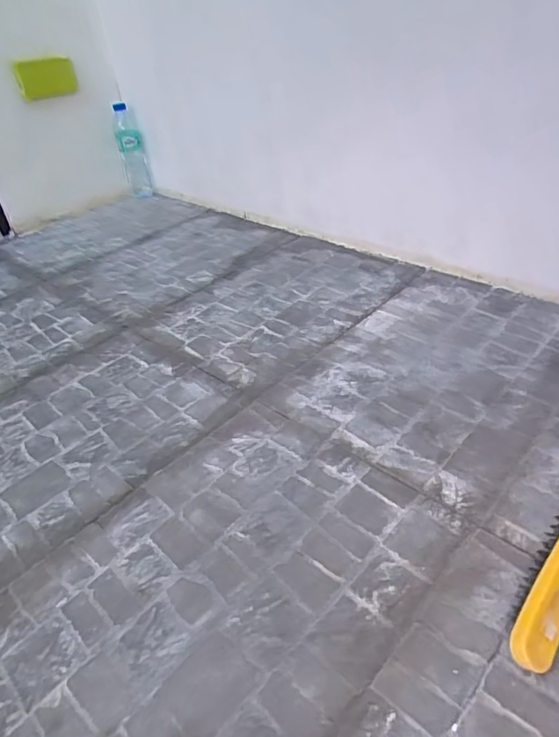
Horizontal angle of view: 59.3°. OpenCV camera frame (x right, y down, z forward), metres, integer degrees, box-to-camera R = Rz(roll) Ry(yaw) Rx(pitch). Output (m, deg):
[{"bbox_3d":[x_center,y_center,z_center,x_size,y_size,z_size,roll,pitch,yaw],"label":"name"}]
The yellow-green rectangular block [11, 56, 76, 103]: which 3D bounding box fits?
[{"bbox_3d":[-0.530,-0.657,1.115,0.131,0.095,0.019,-22,70,-21],"label":"yellow-green rectangular block"}]

